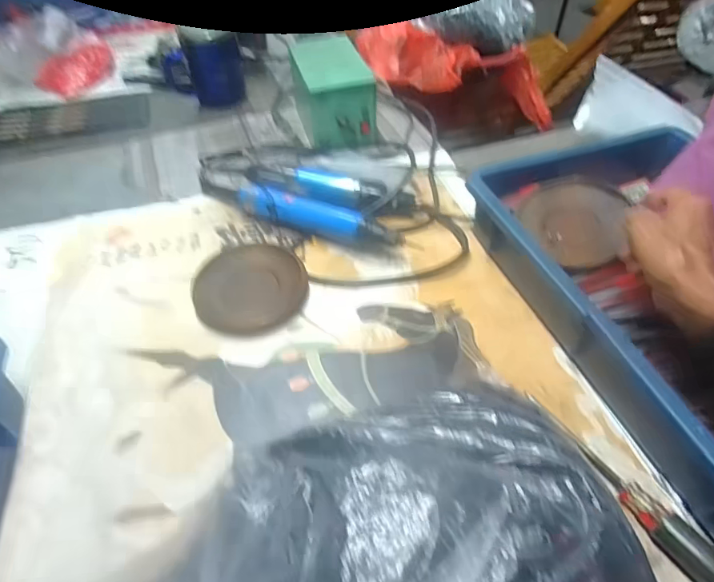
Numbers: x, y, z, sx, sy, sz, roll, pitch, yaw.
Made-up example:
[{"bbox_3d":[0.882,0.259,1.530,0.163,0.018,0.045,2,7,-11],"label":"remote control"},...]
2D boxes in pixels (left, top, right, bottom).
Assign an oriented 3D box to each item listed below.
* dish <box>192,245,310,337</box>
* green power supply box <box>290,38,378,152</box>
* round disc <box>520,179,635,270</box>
[{"bbox_3d":[-0.112,-0.004,0.493,0.113,0.023,0.103,-1,48,1],"label":"dish"},{"bbox_3d":[-0.038,-0.286,0.685,0.093,0.104,0.158,-15,49,-12],"label":"green power supply box"},{"bbox_3d":[0.219,-0.071,0.485,0.097,0.007,0.103,-9,60,15],"label":"round disc"}]

